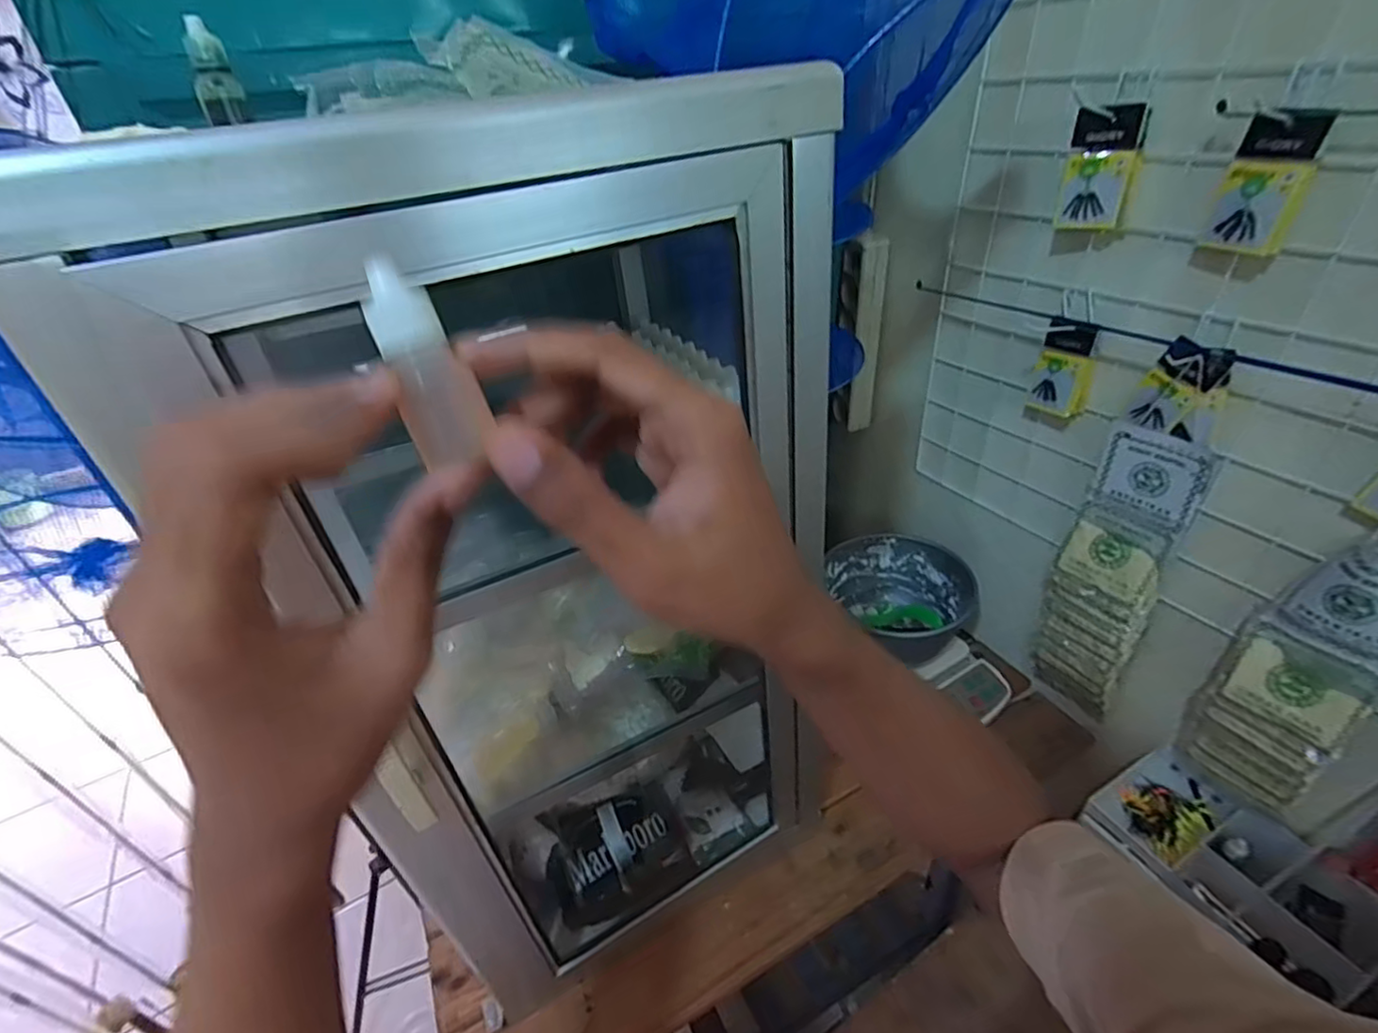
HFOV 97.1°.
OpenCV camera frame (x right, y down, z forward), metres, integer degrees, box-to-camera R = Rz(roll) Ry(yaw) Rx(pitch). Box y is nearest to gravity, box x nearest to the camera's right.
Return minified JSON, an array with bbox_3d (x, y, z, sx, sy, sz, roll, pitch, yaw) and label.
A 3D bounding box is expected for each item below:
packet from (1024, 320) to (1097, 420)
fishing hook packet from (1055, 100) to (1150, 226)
[{"bbox_3d":[0.401,-0.156,0.645,0.028,0.100,0.058,-13,39,-16],"label":"packet"},{"bbox_3d":[0.367,-0.310,0.544,0.057,0.095,0.028,18,42,29],"label":"fishing hook packet"}]

